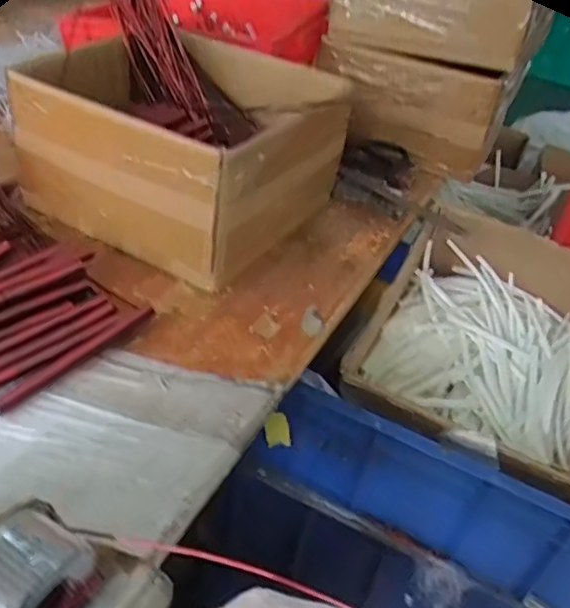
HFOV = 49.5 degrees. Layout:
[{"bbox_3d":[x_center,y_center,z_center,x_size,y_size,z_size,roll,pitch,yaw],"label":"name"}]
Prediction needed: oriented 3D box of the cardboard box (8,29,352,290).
[{"bbox_3d":[-0.115,-0.208,0.812,0.310,0.183,0.328,23,41,19],"label":"cardboard box"}]

